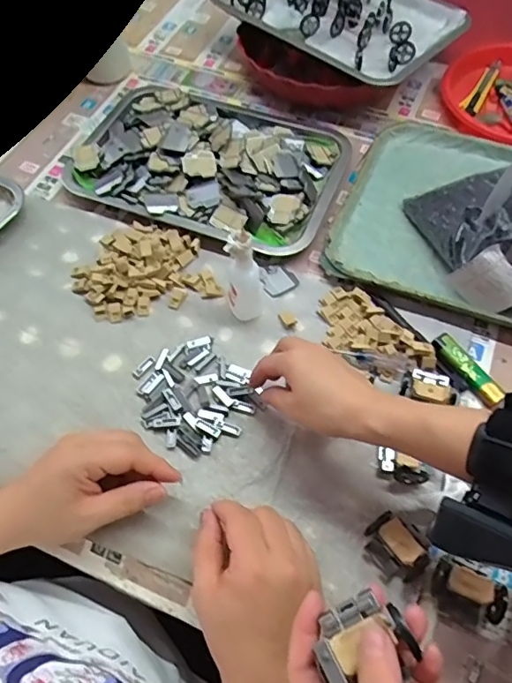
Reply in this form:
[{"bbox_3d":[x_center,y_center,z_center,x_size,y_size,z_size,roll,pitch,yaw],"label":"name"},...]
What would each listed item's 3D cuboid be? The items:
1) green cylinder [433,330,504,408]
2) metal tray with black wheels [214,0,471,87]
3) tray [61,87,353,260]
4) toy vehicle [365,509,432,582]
[{"bbox_3d":[0.195,0.025,0.487,0.021,0.013,0.079,-26,61,-14],"label":"green cylinder"},{"bbox_3d":[0.117,-0.448,0.709,0.302,0.029,0.212,37,67,24],"label":"metal tray with black wheels"},{"bbox_3d":[-0.055,-0.228,0.629,0.317,0.043,0.229,19,61,13],"label":"tray"},{"bbox_3d":[0.106,0.156,0.395,0.039,0.022,0.046,-37,65,-19],"label":"toy vehicle"}]

